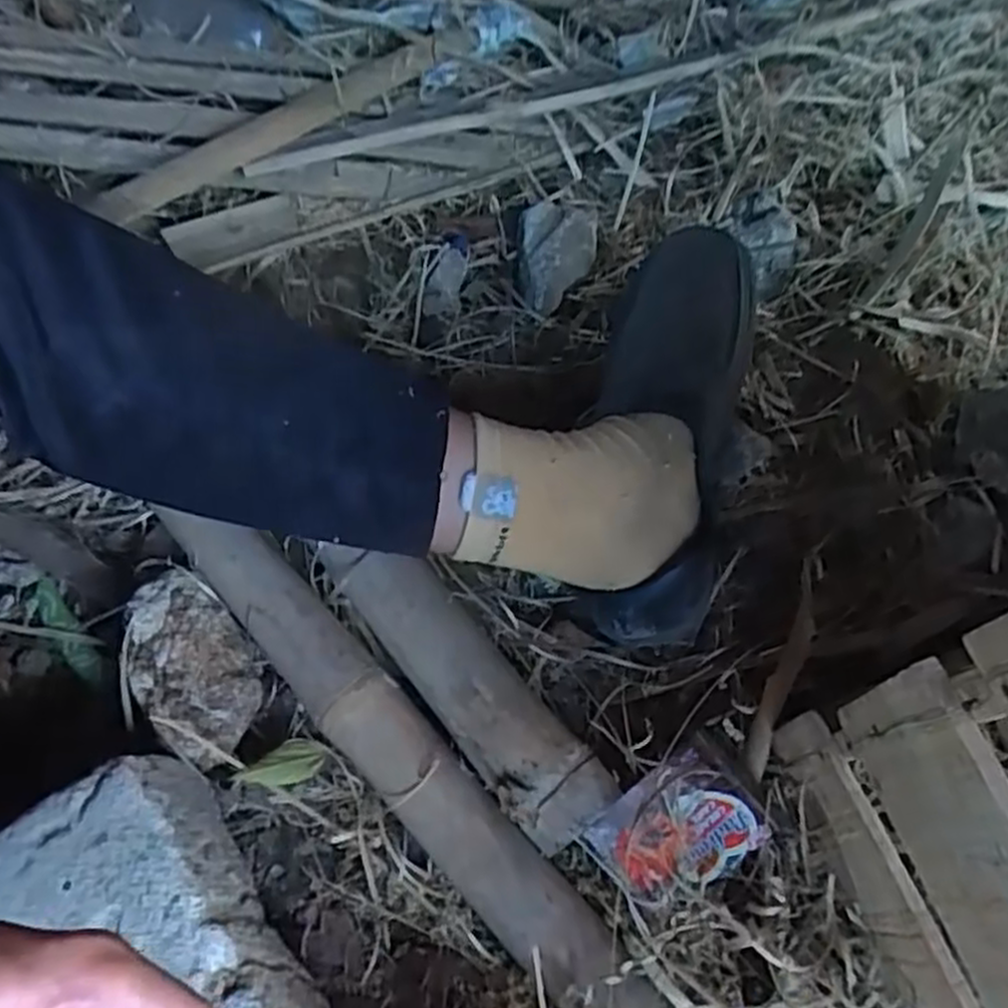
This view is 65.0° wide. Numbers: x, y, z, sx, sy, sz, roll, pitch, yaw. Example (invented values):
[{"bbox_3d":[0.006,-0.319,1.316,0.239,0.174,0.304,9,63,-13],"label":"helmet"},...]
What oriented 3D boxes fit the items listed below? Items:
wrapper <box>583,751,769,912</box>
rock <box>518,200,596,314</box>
[{"bbox_3d":[0.094,0.179,0.431,0.081,0.014,0.060,-31,67,-15],"label":"wrapper"},{"bbox_3d":[0.042,-0.202,0.624,0.061,0.031,0.108,3,63,2],"label":"rock"}]

